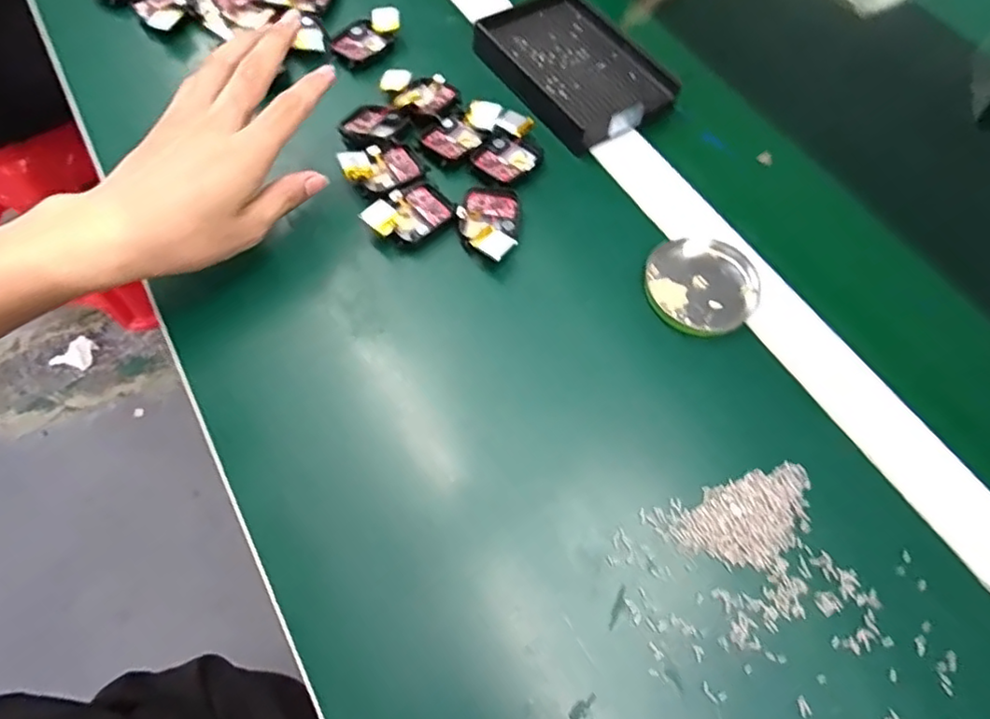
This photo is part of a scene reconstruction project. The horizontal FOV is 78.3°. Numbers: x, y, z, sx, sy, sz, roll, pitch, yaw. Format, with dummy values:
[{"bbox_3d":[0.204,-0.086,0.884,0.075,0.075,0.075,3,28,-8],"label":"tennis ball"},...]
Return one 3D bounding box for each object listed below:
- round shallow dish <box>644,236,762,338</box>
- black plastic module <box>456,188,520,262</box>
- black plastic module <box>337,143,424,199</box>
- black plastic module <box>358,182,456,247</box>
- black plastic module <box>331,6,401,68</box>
[{"bbox_3d":[0.125,-0.046,0.369,0.064,0.009,0.065,-1,64,2],"label":"round shallow dish"},{"bbox_3d":[-0.004,-0.086,0.382,0.037,0.013,0.059,2,64,3],"label":"black plastic module"},{"bbox_3d":[-0.074,-0.127,0.400,0.048,0.016,0.040,-33,67,-13],"label":"black plastic module"},{"bbox_3d":[-0.054,-0.093,0.385,0.054,0.015,0.037,-31,67,-12],"label":"black plastic module"},{"bbox_3d":[-0.098,-0.250,0.468,0.039,0.013,0.059,41,72,19],"label":"black plastic module"}]

